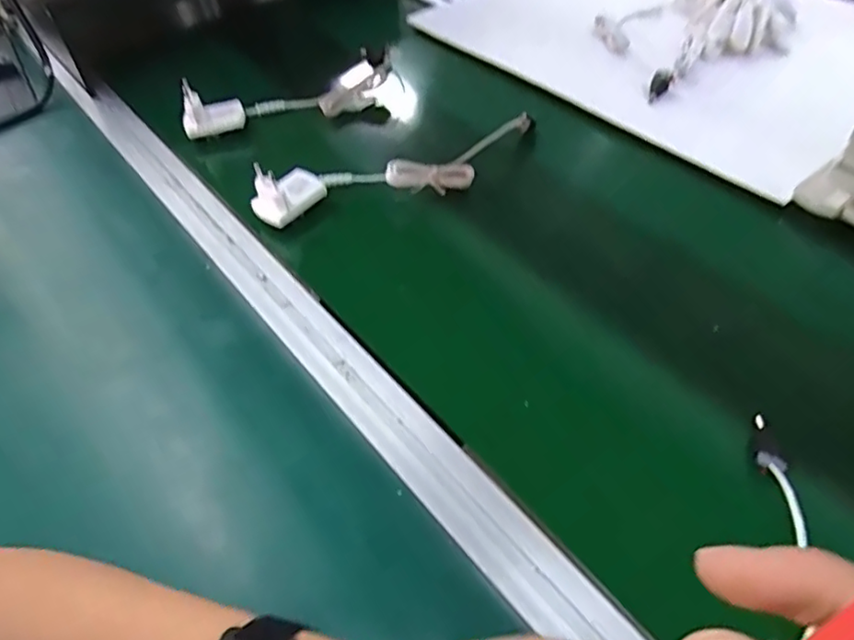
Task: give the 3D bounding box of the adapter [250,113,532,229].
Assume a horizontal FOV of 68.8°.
[{"bbox_3d":[-0.022,-0.143,0.561,0.271,0.039,0.059,-17,51,-10],"label":"adapter"}]

